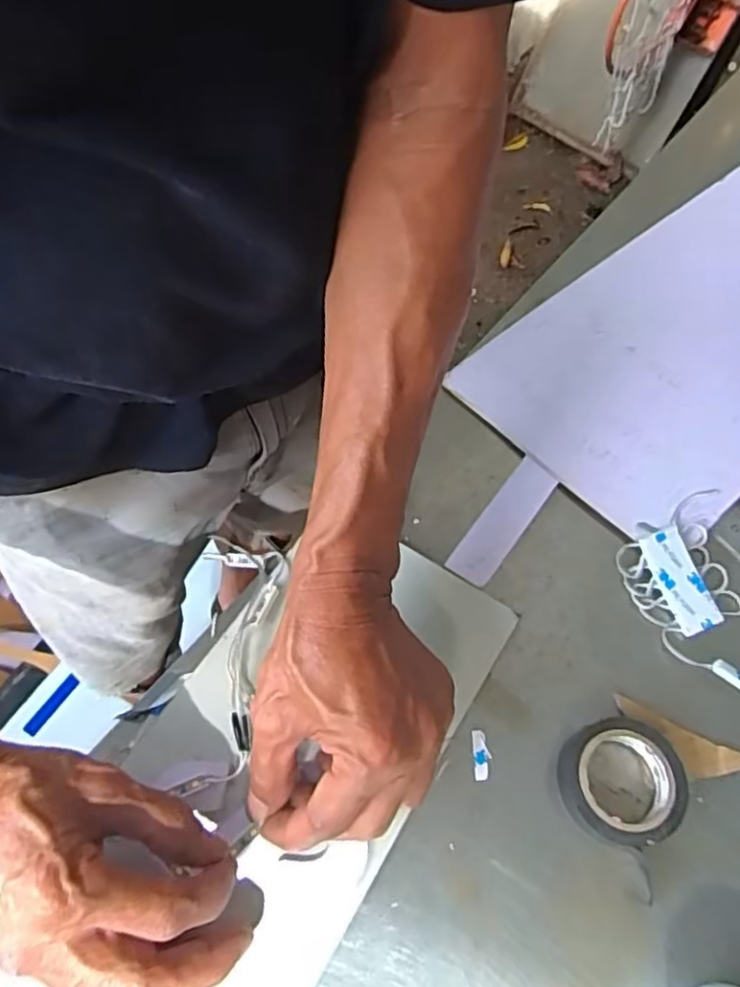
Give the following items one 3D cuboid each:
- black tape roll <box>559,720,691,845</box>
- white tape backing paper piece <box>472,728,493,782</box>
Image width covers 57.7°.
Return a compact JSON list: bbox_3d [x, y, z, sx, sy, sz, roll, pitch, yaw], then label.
[{"bbox_3d":[0.131,0.150,0.350,0.056,0.023,0.059,1,61,-2],"label":"black tape roll"},{"bbox_3d":[0.060,0.141,0.362,0.010,0.004,0.025,2,61,-2],"label":"white tape backing paper piece"}]

